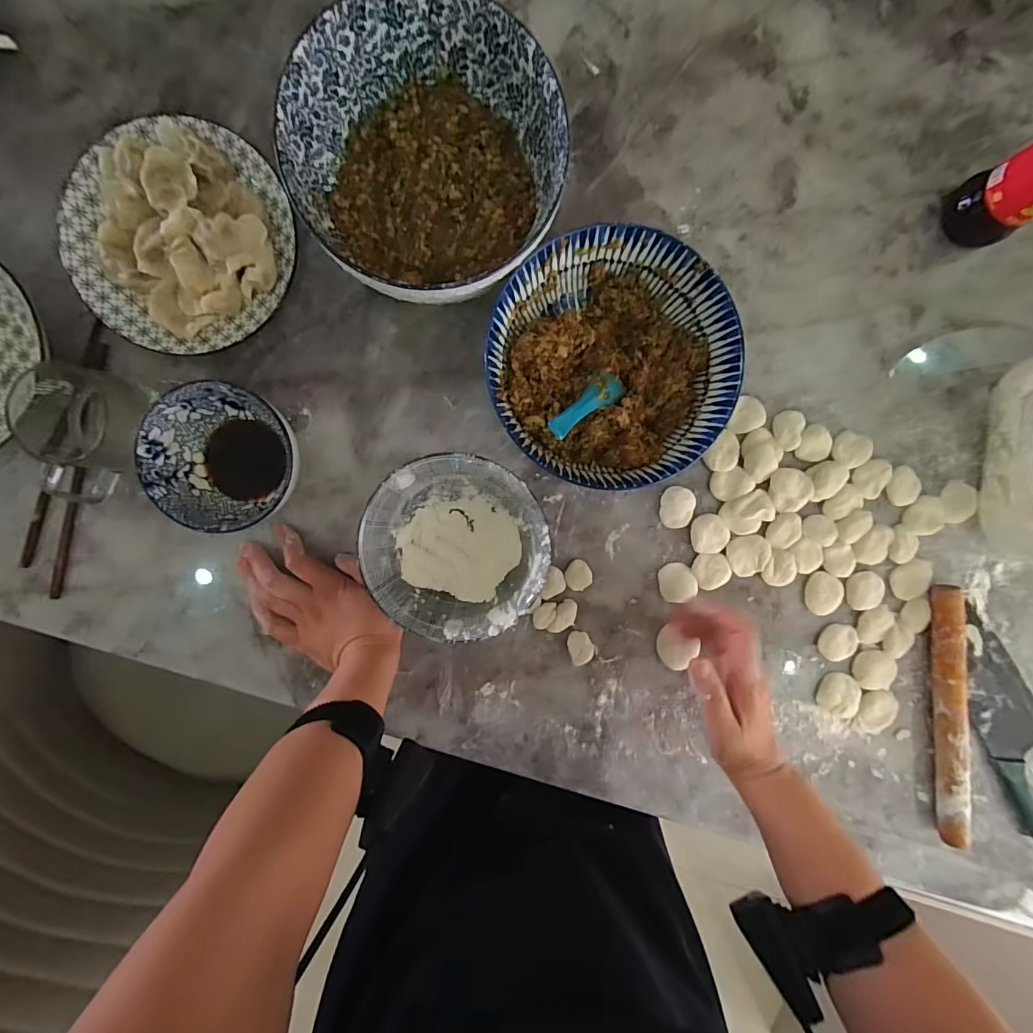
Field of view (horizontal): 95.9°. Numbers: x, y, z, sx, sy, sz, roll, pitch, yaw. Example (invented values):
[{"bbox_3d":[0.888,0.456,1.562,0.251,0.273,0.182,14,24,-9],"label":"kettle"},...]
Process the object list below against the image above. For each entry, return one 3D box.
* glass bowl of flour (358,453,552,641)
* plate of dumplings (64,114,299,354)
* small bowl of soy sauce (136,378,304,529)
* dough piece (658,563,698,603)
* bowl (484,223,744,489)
[{"bbox_3d":[-0.052,0.024,0.429,0.150,0.077,0.152,0,95,-2],"label":"glass bowl of flour"},{"bbox_3d":[-0.303,-0.251,0.415,0.198,0.044,0.193,0,95,-2],"label":"plate of dumplings"},{"bbox_3d":[-0.256,-0.056,0.421,0.119,0.065,0.116,0,95,-2],"label":"small bowl of soy sauce"},{"bbox_3d":[0.165,0.067,0.474,0.036,0.009,0.038,-8,95,-2],"label":"dough piece"},{"bbox_3d":[0.078,-0.130,0.416,0.199,0.089,0.196,0,95,-2],"label":"bowl"}]

